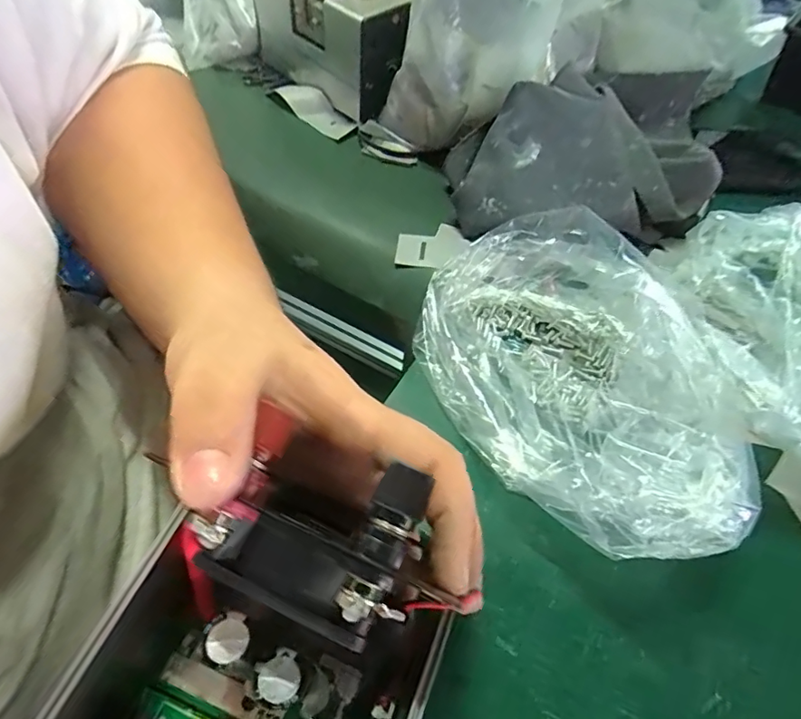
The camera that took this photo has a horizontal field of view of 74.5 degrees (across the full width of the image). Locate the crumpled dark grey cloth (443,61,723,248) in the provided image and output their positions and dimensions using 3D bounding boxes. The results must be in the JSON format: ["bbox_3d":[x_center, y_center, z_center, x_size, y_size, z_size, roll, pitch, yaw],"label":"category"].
[{"bbox_3d":[0.125,-0.142,0.361,0.195,0.070,0.116,-13,58,-13],"label":"crumpled dark grey cloth"}]

